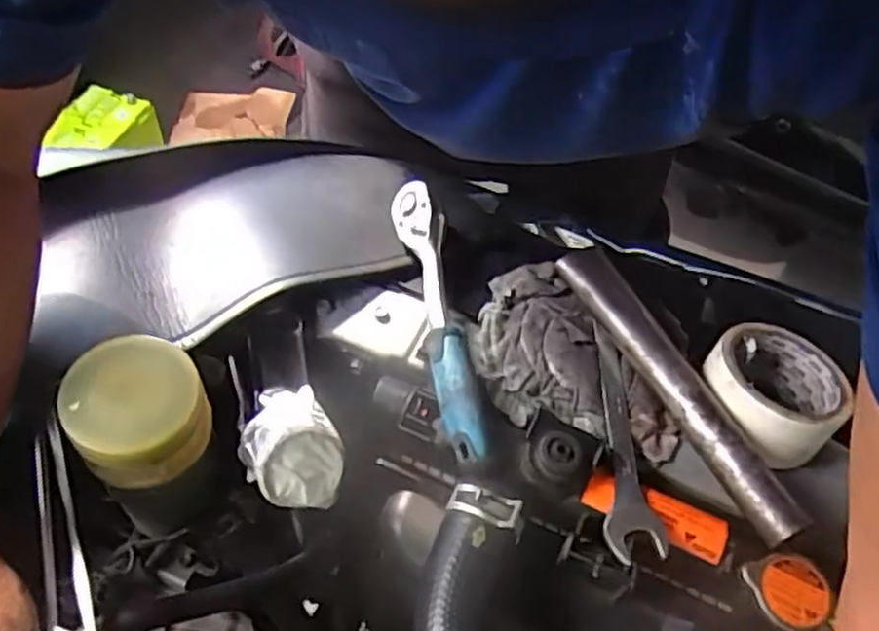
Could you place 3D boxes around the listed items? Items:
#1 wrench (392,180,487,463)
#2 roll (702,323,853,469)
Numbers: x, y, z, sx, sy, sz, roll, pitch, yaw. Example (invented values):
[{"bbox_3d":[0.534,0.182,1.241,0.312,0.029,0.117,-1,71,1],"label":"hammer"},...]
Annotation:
[{"bbox_3d":[0.000,0.000,0.526,0.031,0.037,0.229,-7,56,-11],"label":"wrench"},{"bbox_3d":[0.230,0.052,0.510,0.098,0.046,0.093,3,54,-4],"label":"roll"}]

